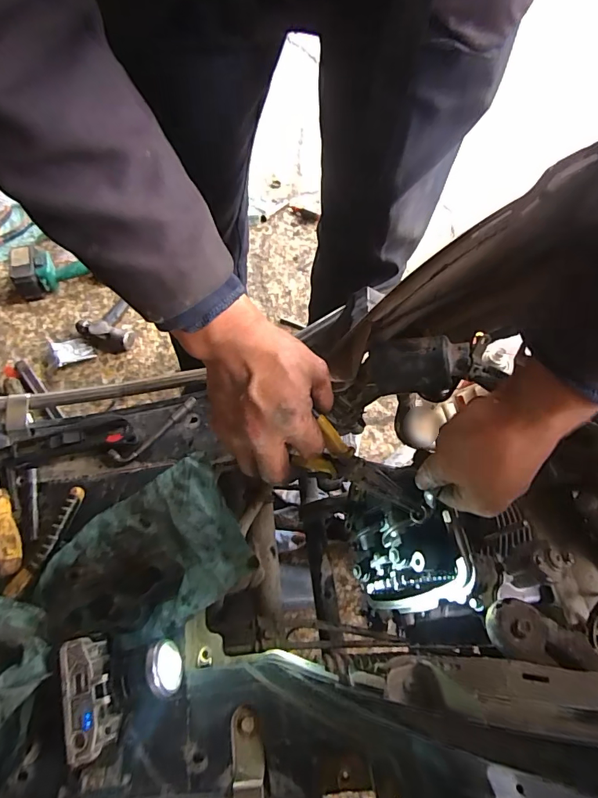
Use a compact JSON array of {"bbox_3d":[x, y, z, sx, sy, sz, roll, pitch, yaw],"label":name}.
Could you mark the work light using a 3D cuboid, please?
[{"bbox_3d":[-0.141,0.237,0.362,0.086,0.052,0.080,-11,60,-7],"label":"work light"}]

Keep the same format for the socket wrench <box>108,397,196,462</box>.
[{"bbox_3d":[-0.164,0.036,0.502,0.109,0.018,0.021,-31,64,-18],"label":"socket wrench"}]

